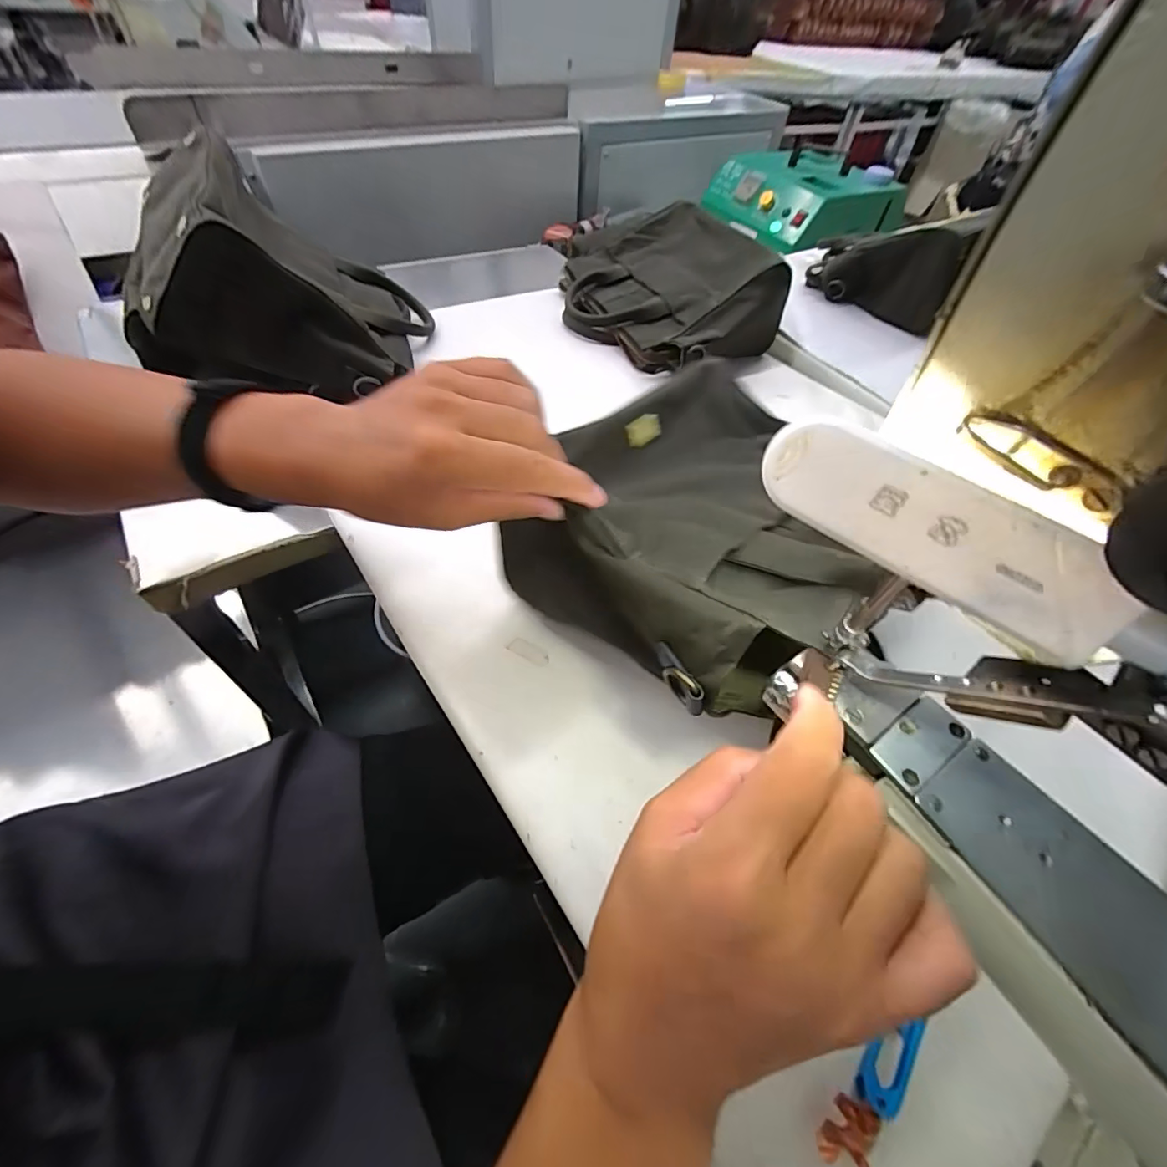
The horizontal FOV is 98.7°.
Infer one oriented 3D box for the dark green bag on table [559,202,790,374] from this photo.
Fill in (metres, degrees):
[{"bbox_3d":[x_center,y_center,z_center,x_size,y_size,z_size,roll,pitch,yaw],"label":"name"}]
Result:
[{"bbox_3d":[0.107,-0.385,0.658,0.257,0.101,0.299,-1,53,-6],"label":"dark green bag on table"}]

